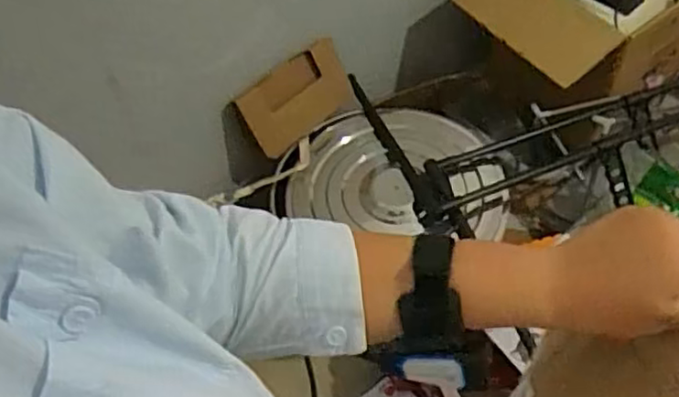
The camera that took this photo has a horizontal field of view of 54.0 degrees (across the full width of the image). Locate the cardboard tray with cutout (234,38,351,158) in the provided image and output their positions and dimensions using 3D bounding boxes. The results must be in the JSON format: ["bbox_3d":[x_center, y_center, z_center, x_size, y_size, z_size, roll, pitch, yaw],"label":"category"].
[{"bbox_3d":[-0.080,-0.194,1.290,0.219,0.132,0.027,-37,16,-6],"label":"cardboard tray with cutout"}]

